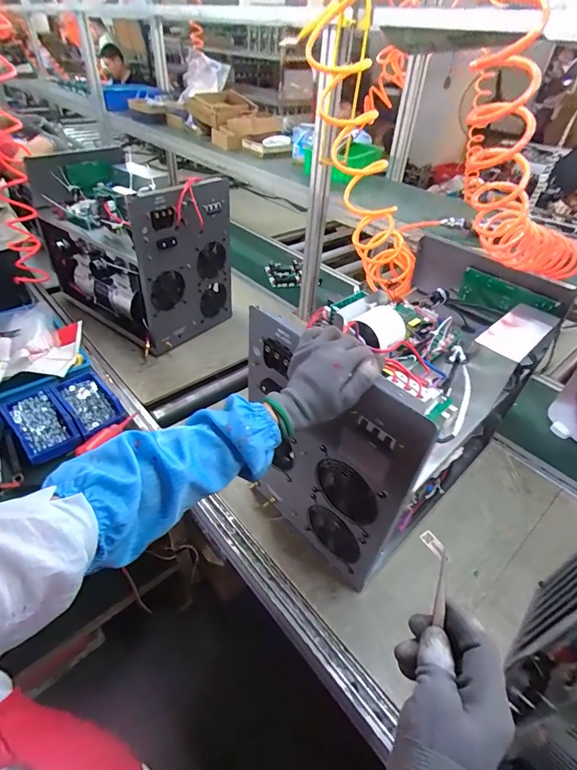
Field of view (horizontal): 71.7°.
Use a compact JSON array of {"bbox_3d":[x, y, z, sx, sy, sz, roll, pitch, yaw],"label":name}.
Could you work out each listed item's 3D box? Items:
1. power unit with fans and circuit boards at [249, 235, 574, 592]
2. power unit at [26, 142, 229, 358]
[{"bbox_3d":[0.227,0.018,0.784,0.300,0.431,0.549,33,49,29],"label":"power unit with fans and circuit boards"},{"bbox_3d":[-0.482,-0.431,1.252,0.568,0.442,0.348,33,49,29],"label":"power unit"}]

